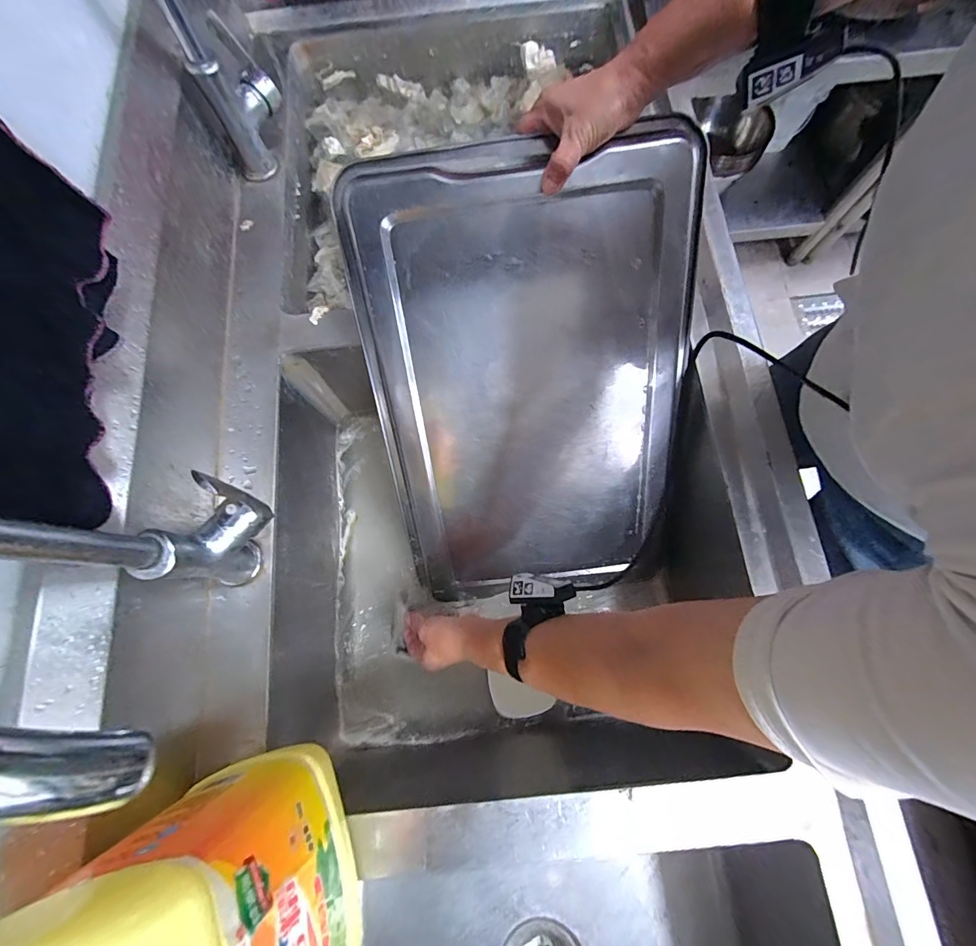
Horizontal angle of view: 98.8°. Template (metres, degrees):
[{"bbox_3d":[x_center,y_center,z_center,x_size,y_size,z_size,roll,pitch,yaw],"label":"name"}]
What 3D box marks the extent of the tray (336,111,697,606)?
[{"bbox_3d":[0.045,-0.084,0.528,0.375,0.059,0.540,-5,116,1],"label":"tray"}]

